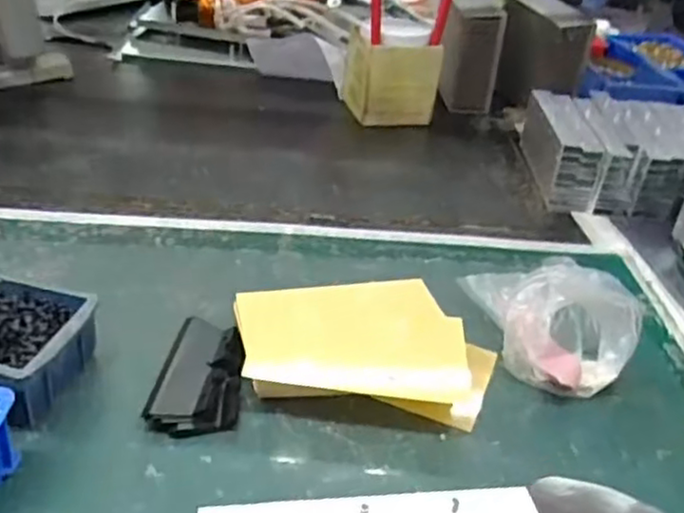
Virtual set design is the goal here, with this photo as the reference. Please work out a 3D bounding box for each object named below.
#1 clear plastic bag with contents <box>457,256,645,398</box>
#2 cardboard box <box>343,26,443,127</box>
[{"bbox_3d":[0.167,0.045,0.559,0.136,0.083,0.098,16,35,14],"label":"clear plastic bag with contents"},{"bbox_3d":[0.069,-0.256,0.978,0.108,0.109,0.103,-4,35,-15],"label":"cardboard box"}]

